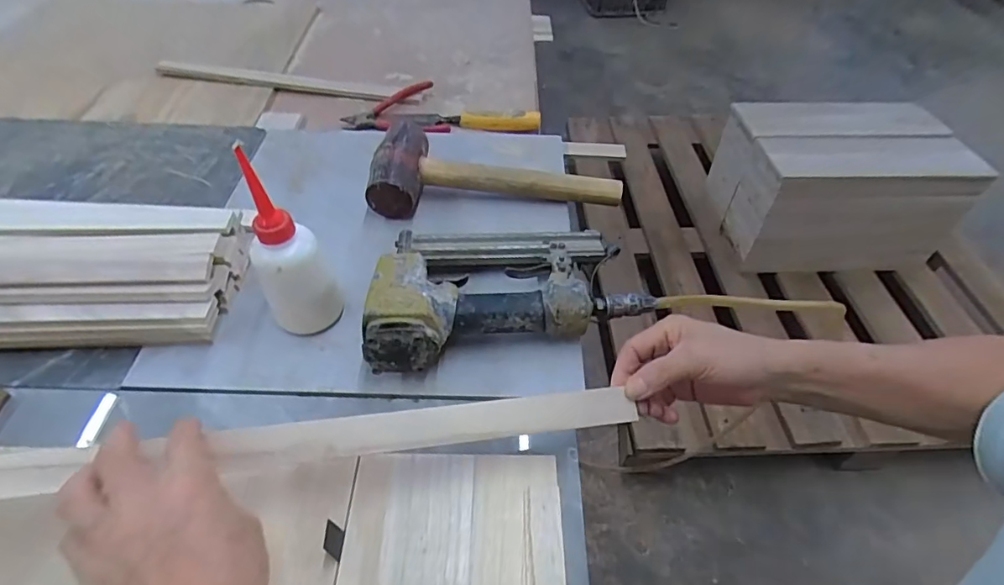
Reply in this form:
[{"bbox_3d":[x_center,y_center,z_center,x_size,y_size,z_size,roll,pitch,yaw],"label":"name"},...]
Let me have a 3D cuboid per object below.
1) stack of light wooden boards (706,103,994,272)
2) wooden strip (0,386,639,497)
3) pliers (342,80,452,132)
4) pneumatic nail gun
[{"bbox_3d":[0.816,-0.272,1.277,0.528,0.280,0.314,-1,49,-6],"label":"stack of light wooden boards"},{"bbox_3d":[-0.124,0.099,0.350,0.441,0.013,0.027,-4,49,-10],"label":"wooden strip"},{"bbox_3d":[-0.153,-0.255,0.715,0.139,0.022,0.112,-13,51,-15],"label":"pliers"},{"bbox_3d":[-0.002,-0.007,0.481,0.241,0.065,0.144,-6,50,-10],"label":"pneumatic nail gun"}]

